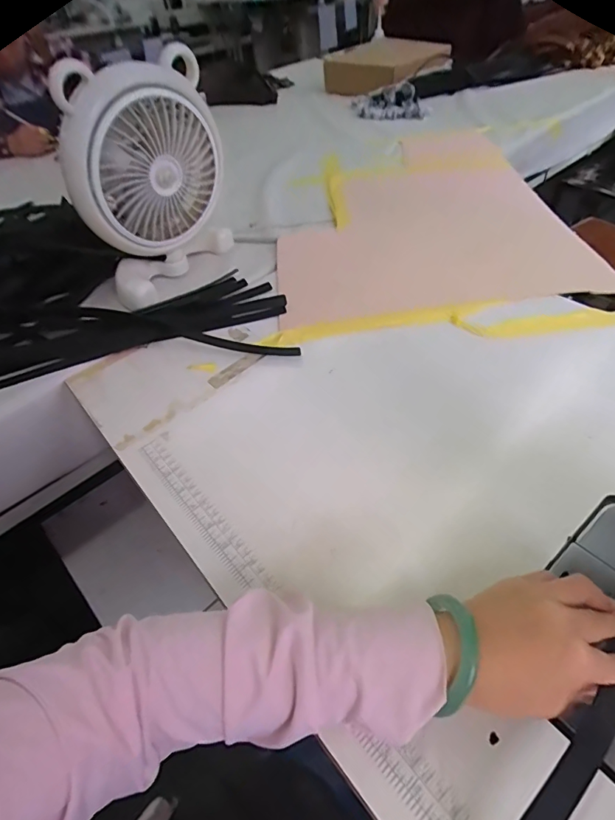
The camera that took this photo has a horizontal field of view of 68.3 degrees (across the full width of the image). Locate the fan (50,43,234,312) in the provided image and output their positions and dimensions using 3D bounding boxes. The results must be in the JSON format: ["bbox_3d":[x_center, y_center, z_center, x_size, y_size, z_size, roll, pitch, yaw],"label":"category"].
[{"bbox_3d":[-0.209,-0.307,0.614,0.074,0.252,0.222,20,53,24],"label":"fan"}]

